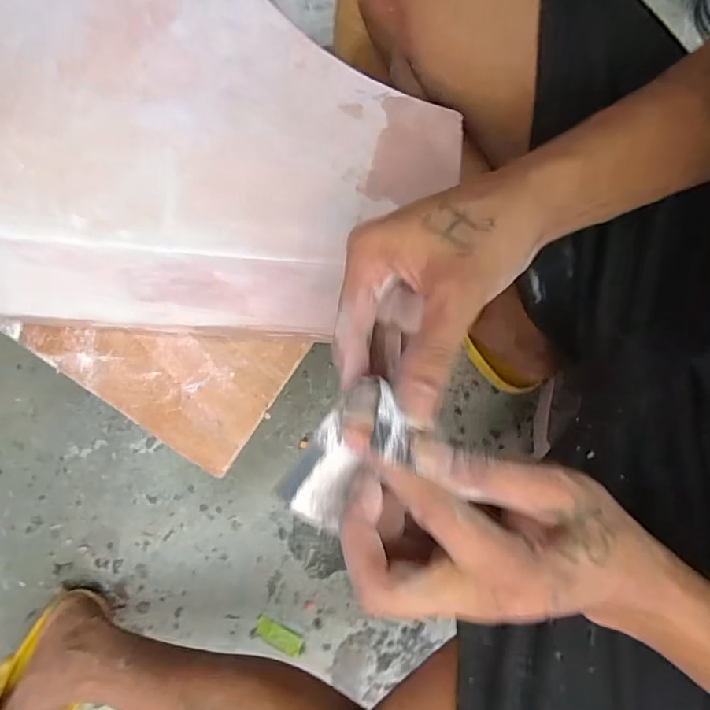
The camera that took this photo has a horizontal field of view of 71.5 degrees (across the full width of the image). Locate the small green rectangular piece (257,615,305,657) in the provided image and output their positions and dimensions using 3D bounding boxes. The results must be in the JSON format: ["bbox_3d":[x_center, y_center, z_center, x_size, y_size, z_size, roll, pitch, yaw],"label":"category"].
[{"bbox_3d":[-0.097,0.363,0.635,0.066,0.004,0.023,28,81,7],"label":"small green rectangular piece"}]

